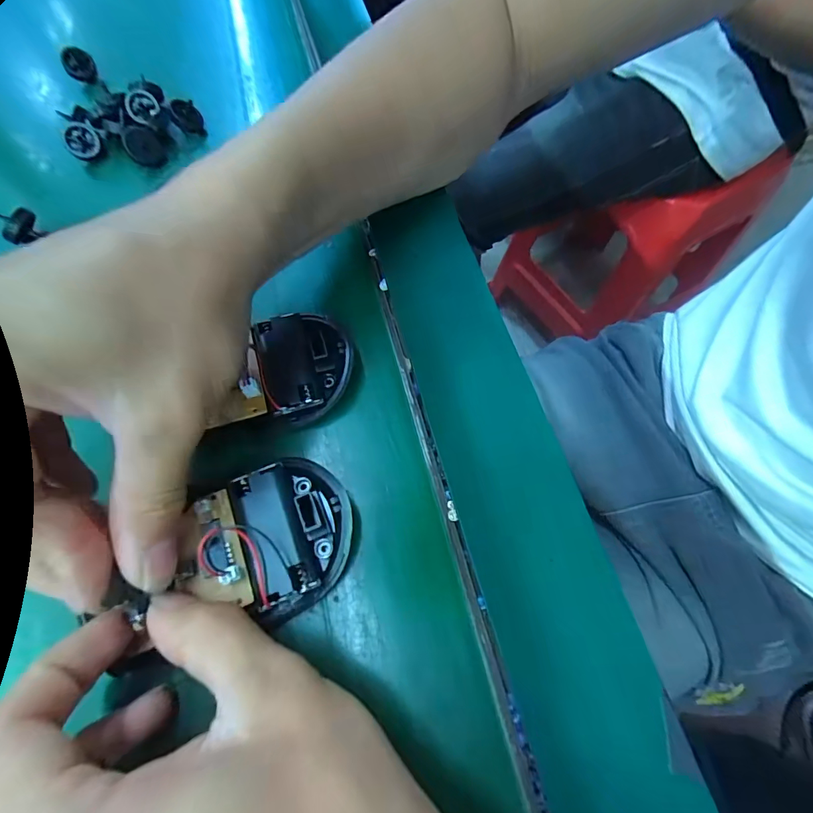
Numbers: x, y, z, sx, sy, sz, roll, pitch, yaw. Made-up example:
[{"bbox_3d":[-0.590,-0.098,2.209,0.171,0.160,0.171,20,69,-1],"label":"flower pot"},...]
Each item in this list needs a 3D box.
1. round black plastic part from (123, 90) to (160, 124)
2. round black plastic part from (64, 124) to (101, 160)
[{"bbox_3d":[-0.171,-0.194,0.262,0.019,0.004,0.020,-34,101,-8],"label":"round black plastic part"},{"bbox_3d":[-0.202,-0.164,0.252,0.019,0.016,0.008,-39,69,-15],"label":"round black plastic part"}]

